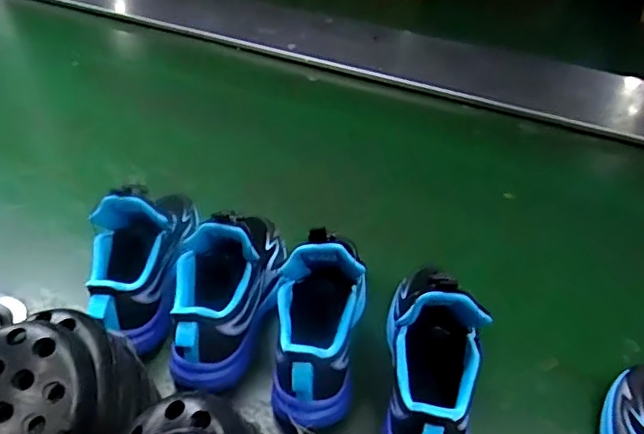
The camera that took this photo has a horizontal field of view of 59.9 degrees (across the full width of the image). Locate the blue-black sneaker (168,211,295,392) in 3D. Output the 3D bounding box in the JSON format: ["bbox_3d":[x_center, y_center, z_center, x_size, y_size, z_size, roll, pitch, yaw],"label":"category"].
[{"bbox_3d":[-0.101,0.055,0.604,0.092,0.128,0.223,2,41,1],"label":"blue-black sneaker"}]

